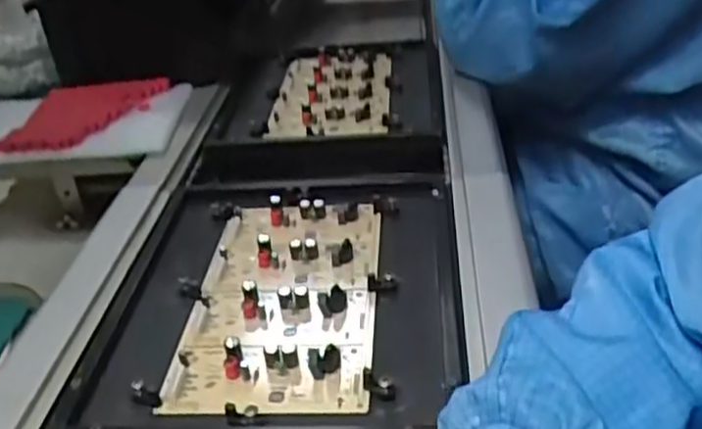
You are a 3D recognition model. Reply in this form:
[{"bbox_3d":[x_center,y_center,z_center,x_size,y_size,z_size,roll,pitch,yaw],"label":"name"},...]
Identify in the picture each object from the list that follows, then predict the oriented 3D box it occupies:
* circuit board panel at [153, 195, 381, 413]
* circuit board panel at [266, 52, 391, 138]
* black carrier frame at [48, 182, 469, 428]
[{"bbox_3d":[-0.043,0.049,0.493,0.118,0.016,0.205,1,33,4],"label":"circuit board panel"},{"bbox_3d":[-0.019,-0.128,0.782,0.120,0.032,0.187,-2,30,6],"label":"circuit board panel"},{"bbox_3d":[-0.042,0.048,0.501,0.229,0.017,0.263,1,33,4],"label":"black carrier frame"}]

